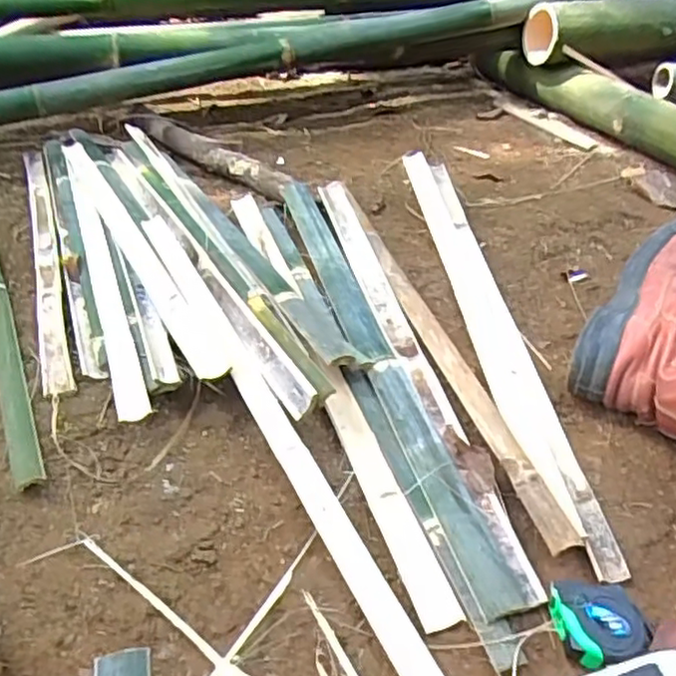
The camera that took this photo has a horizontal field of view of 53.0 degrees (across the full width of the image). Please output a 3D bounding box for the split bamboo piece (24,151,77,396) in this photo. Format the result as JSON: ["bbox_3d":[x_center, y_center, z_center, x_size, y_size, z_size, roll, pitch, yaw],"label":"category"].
[{"bbox_3d":[-0.460,-0.170,1.053,0.041,0.023,0.815,-13,37,-18],"label":"split bamboo piece"}]

